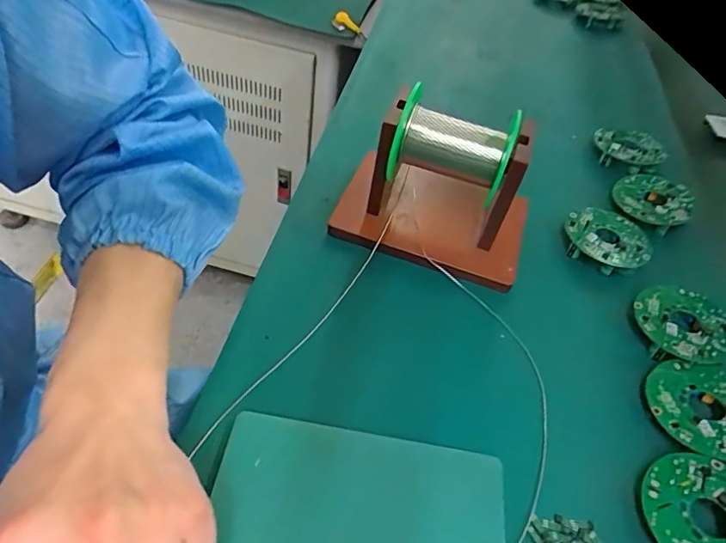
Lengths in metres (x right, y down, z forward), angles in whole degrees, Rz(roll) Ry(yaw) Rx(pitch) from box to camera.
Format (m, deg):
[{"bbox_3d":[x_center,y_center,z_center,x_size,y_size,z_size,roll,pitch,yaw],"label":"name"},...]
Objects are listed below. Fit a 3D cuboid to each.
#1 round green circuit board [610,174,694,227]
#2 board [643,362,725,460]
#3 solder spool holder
[{"bbox_3d":[0.245,-0.062,0.424,0.059,0.014,0.055,3,50,-4],"label":"round green circuit board"},{"bbox_3d":[0.203,0.078,0.296,0.060,0.006,0.061,-24,58,-26],"label":"board"},{"bbox_3d":[0.055,-0.062,0.365,0.136,0.107,0.094,19,50,6],"label":"solder spool holder"}]

